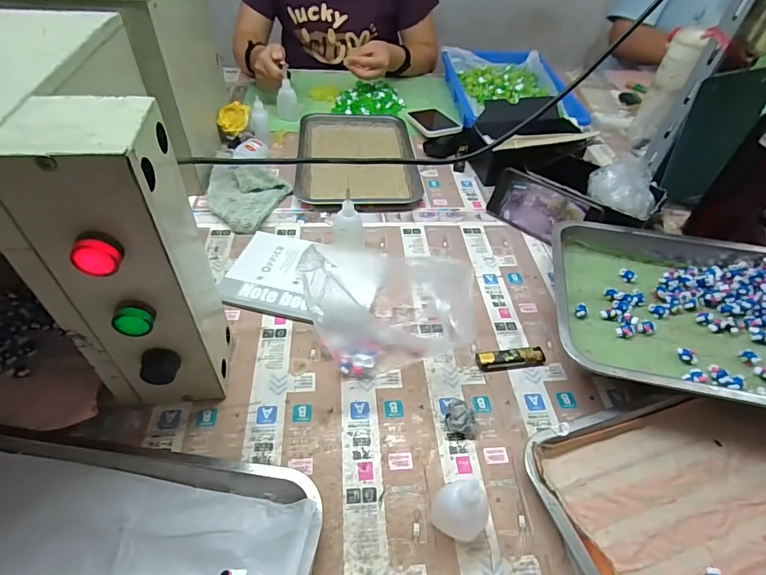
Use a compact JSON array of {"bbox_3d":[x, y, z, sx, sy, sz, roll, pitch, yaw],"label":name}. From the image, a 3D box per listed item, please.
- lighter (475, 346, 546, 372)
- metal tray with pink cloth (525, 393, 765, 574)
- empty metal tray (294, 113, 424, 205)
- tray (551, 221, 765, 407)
[{"bbox_3d":[0.149,0.083,0.496,0.081,0.012,0.022,-4,47,-8],"label":"lighter"},{"bbox_3d":[0.311,0.213,0.372,0.303,0.026,0.254,-11,49,-14],"label":"metal tray with pink cloth"},{"bbox_3d":[-0.049,-0.254,0.791,0.209,0.023,0.300,-2,47,-6],"label":"empty metal tray"},{"bbox_3d":[0.382,0.024,0.520,0.337,0.057,0.280,13,47,8],"label":"tray"}]

